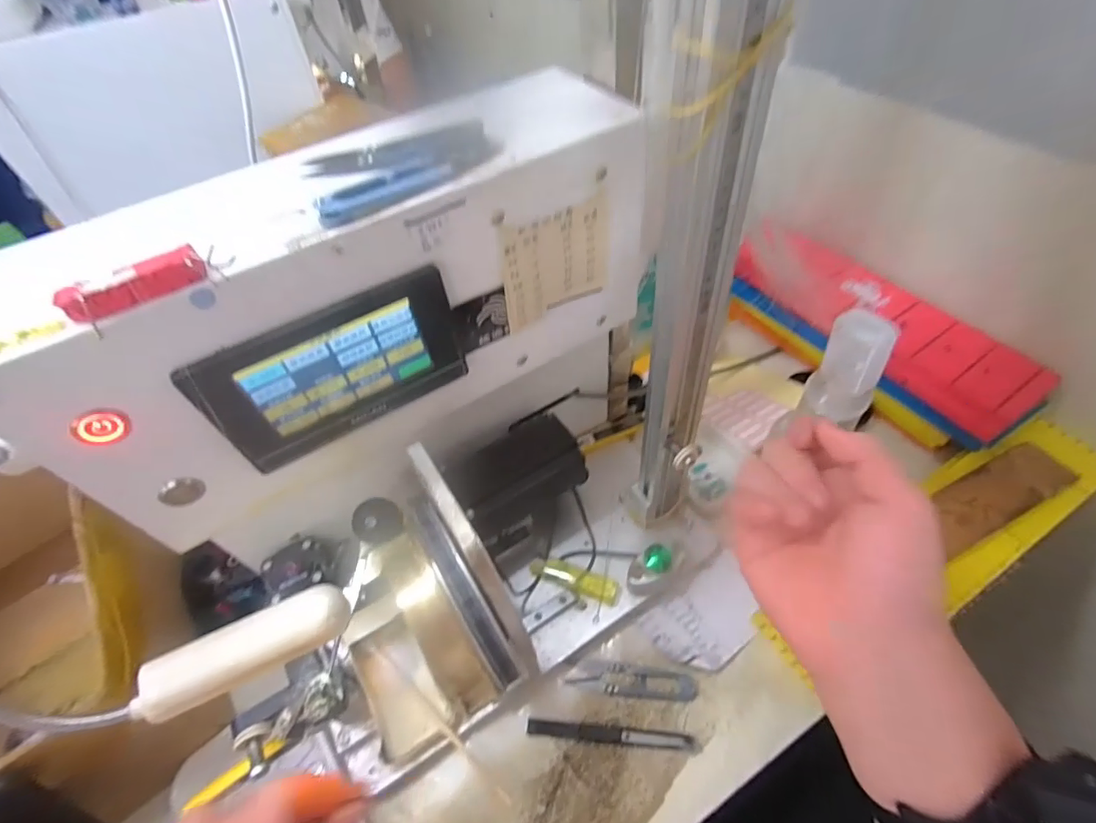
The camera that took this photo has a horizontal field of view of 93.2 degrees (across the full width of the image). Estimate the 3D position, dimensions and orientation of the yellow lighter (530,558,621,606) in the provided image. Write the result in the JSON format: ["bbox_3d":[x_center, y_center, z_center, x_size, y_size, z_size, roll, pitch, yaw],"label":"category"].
[{"bbox_3d":[0.023,0.142,0.440,0.077,0.012,0.018,15,55,18],"label":"yellow lighter"}]

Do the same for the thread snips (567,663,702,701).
[{"bbox_3d":[0.066,0.213,0.412,0.099,0.005,0.023,1,52,7],"label":"thread snips"}]

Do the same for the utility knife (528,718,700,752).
[{"bbox_3d":[0.047,0.243,0.390,0.125,0.004,0.011,2,52,7],"label":"utility knife"}]

